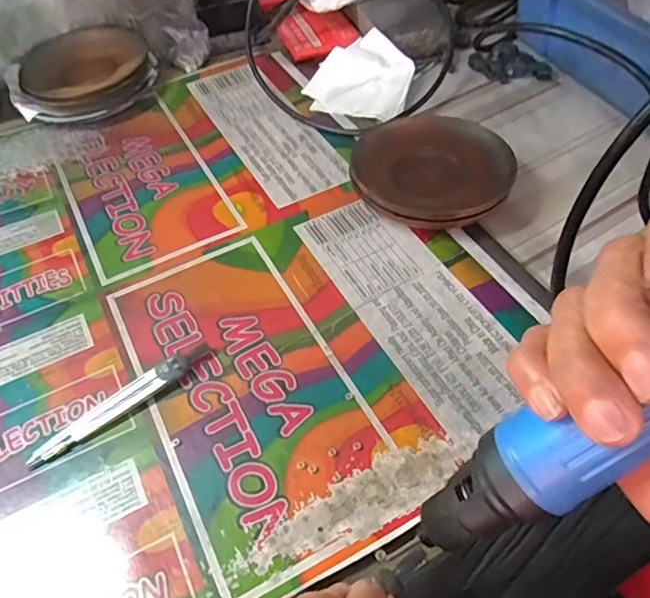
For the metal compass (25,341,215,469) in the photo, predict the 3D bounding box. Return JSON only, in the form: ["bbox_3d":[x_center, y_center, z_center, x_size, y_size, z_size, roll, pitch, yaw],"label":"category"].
[{"bbox_3d":[-0.116,0.057,0.325,0.111,0.010,0.016,-32,56,-22],"label":"metal compass"}]

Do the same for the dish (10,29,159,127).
[{"bbox_3d":[-0.225,-0.215,0.543,0.124,0.024,0.129,-1,50,1],"label":"dish"}]

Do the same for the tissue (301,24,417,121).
[{"bbox_3d":[0.034,-0.205,0.517,0.088,0.028,0.091,12,52,12],"label":"tissue"}]

